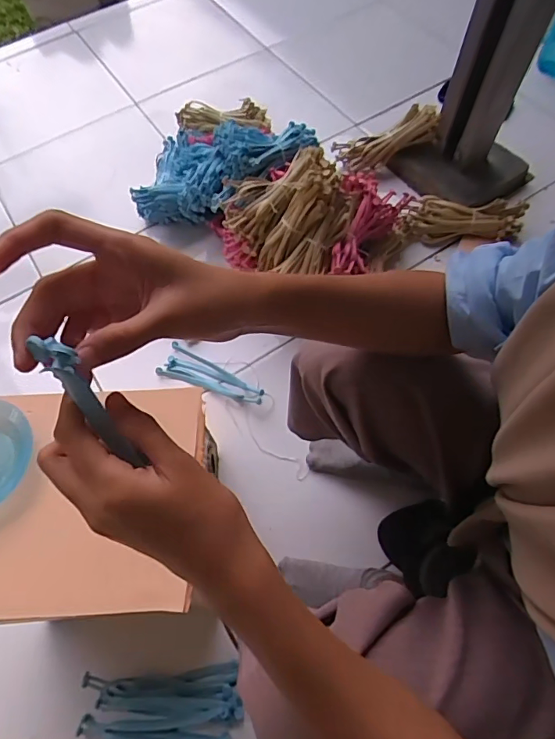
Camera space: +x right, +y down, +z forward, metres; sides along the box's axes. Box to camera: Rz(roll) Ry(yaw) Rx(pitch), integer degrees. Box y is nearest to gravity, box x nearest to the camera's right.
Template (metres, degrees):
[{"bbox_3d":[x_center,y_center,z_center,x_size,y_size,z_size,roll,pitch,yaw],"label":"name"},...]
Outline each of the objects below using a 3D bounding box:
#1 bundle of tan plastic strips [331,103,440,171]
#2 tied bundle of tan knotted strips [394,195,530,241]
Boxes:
[{"bbox_3d":[0.234,-0.489,0.984,0.213,0.070,0.058,-16,62,22],"label":"bundle of tan plastic strips"},{"bbox_3d":[0.358,-0.295,0.908,0.233,0.051,0.078,5,65,5],"label":"tied bundle of tan knotted strips"}]

